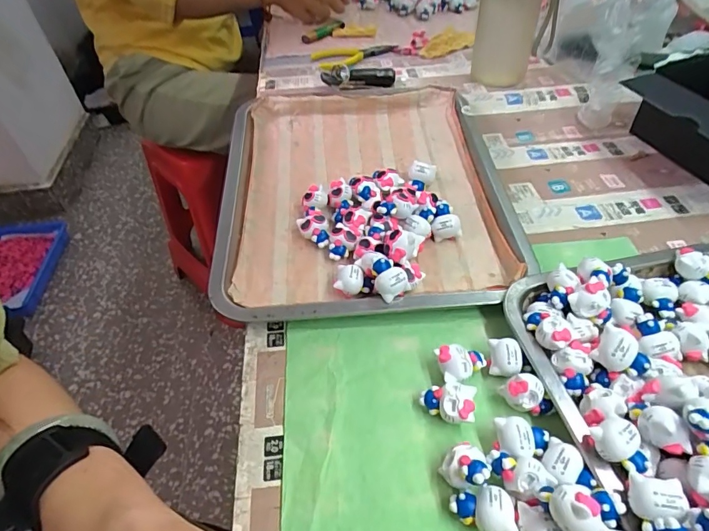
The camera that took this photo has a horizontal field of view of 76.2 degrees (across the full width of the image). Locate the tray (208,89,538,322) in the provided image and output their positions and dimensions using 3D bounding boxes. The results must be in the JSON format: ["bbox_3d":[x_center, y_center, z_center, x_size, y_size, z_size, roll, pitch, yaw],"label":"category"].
[{"bbox_3d":[0.006,-0.079,0.440,0.259,0.036,0.313,-5,46,0],"label":"tray"}]

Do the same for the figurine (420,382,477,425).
[{"bbox_3d":[0.060,0.089,0.291,0.034,0.023,0.024,5,47,9],"label":"figurine"}]

